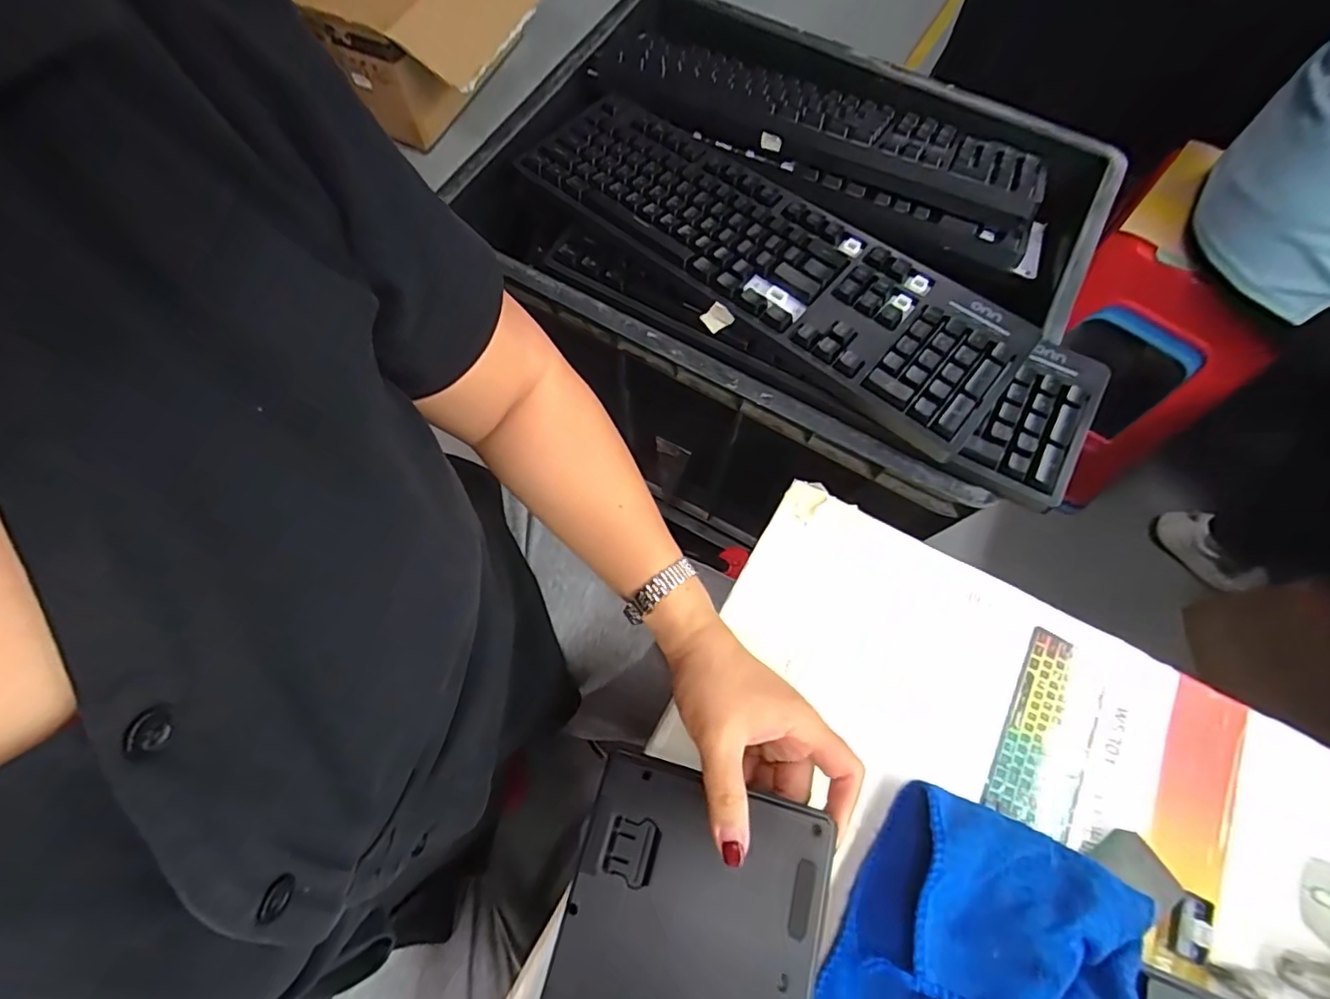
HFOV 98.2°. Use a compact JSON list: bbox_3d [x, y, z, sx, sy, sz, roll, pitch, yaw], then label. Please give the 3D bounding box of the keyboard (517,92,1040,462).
[{"bbox_3d":[0.073,-0.211,0.480,0.448,0.041,0.137,40,72,12],"label":"keyboard"}]

